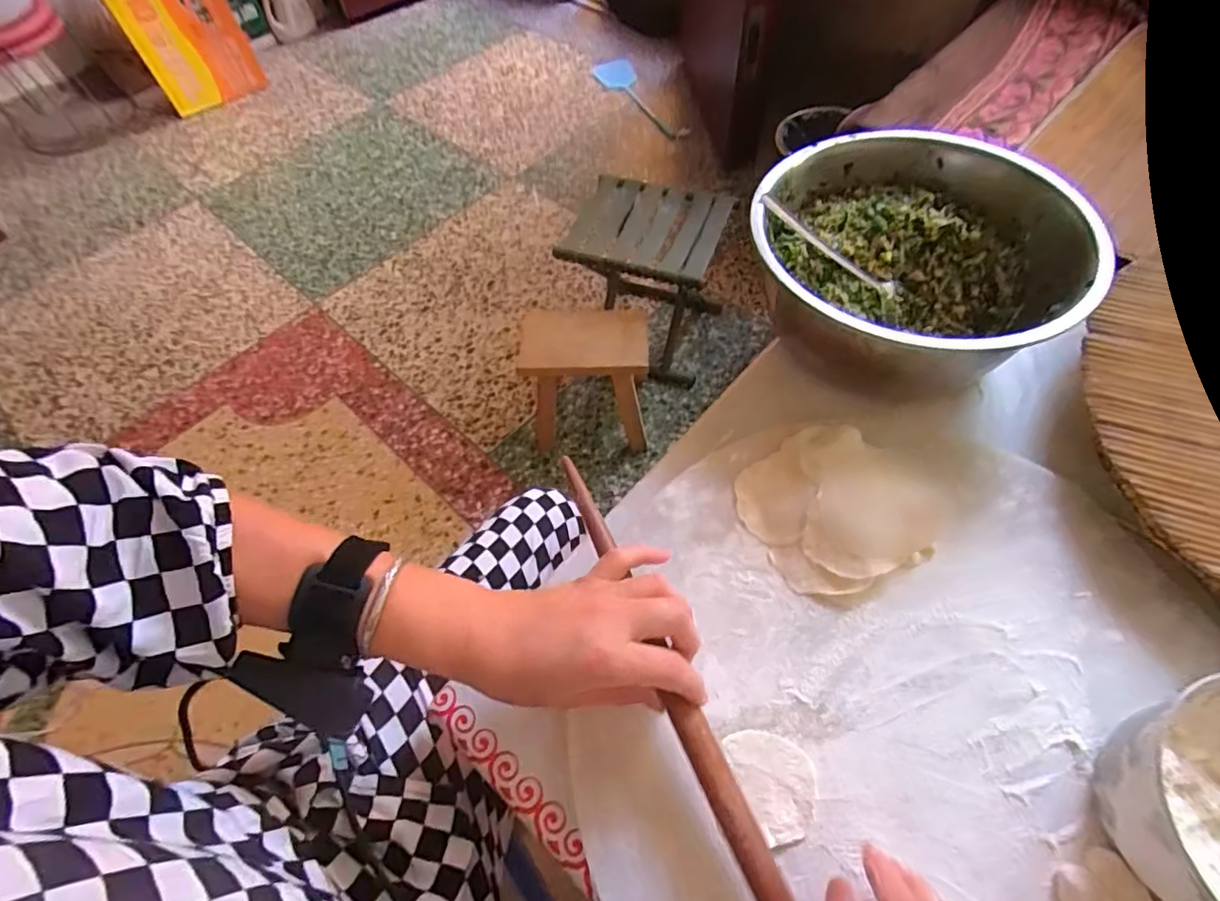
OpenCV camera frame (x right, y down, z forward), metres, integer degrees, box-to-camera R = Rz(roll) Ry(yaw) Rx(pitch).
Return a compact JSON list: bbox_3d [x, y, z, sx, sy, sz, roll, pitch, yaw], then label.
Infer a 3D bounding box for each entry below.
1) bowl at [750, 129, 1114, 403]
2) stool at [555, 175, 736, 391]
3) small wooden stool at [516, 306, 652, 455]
[{"bbox_3d":[0.257,-0.168,0.494,0.254,0.097,0.255,-2,56,3],"label":"bowl"},{"bbox_3d":[0.077,-0.368,1.215,0.293,0.330,0.280,16,59,15],"label":"stool"},{"bbox_3d":[-0.048,-0.143,1.147,0.242,0.240,0.186,1,57,6],"label":"small wooden stool"}]

